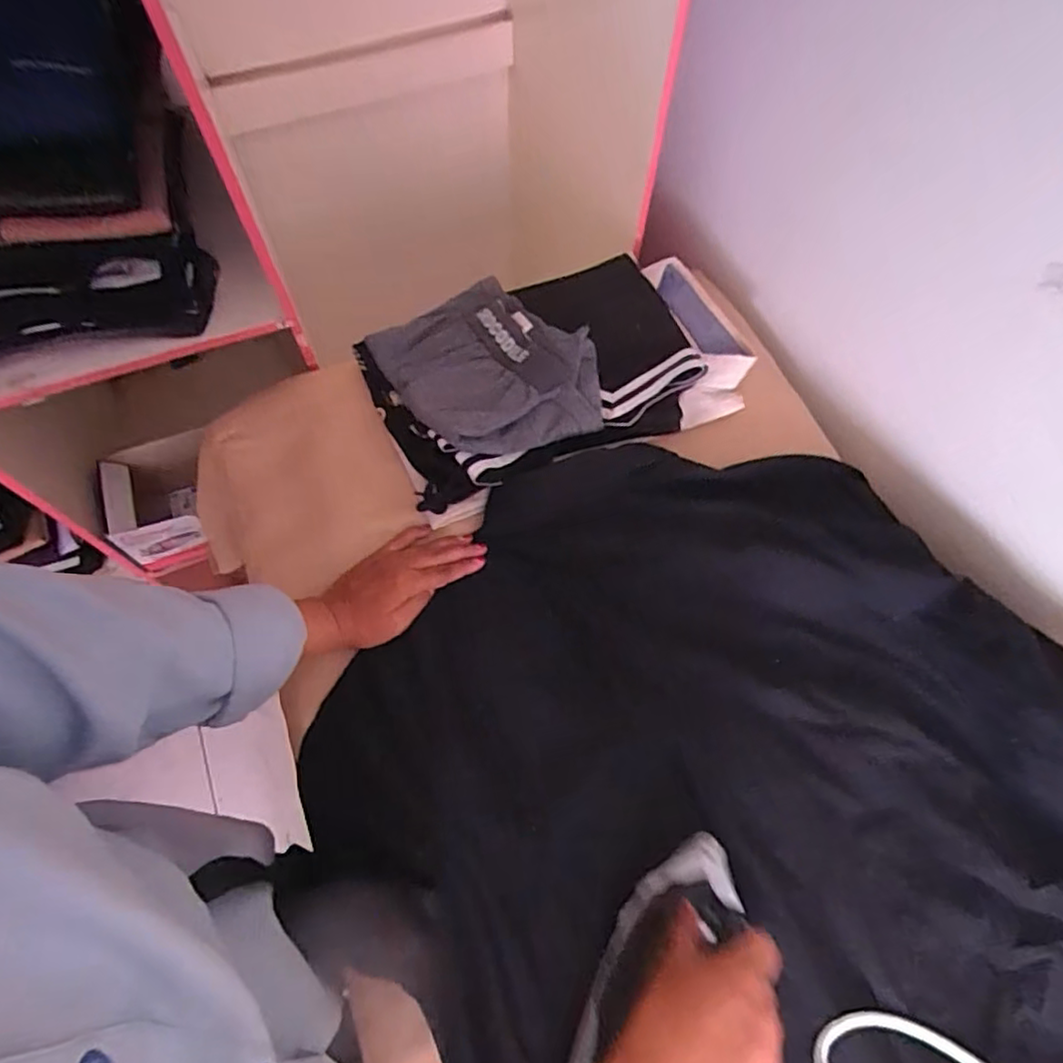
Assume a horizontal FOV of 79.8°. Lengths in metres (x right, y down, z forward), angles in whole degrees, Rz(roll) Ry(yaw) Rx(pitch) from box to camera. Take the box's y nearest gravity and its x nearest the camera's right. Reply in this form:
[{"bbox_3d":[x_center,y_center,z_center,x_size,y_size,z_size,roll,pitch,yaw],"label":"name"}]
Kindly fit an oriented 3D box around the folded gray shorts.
[{"bbox_3d":[-0.037,-0.167,0.635,0.200,0.054,0.209,-28,70,-14],"label":"folded gray shorts"}]

